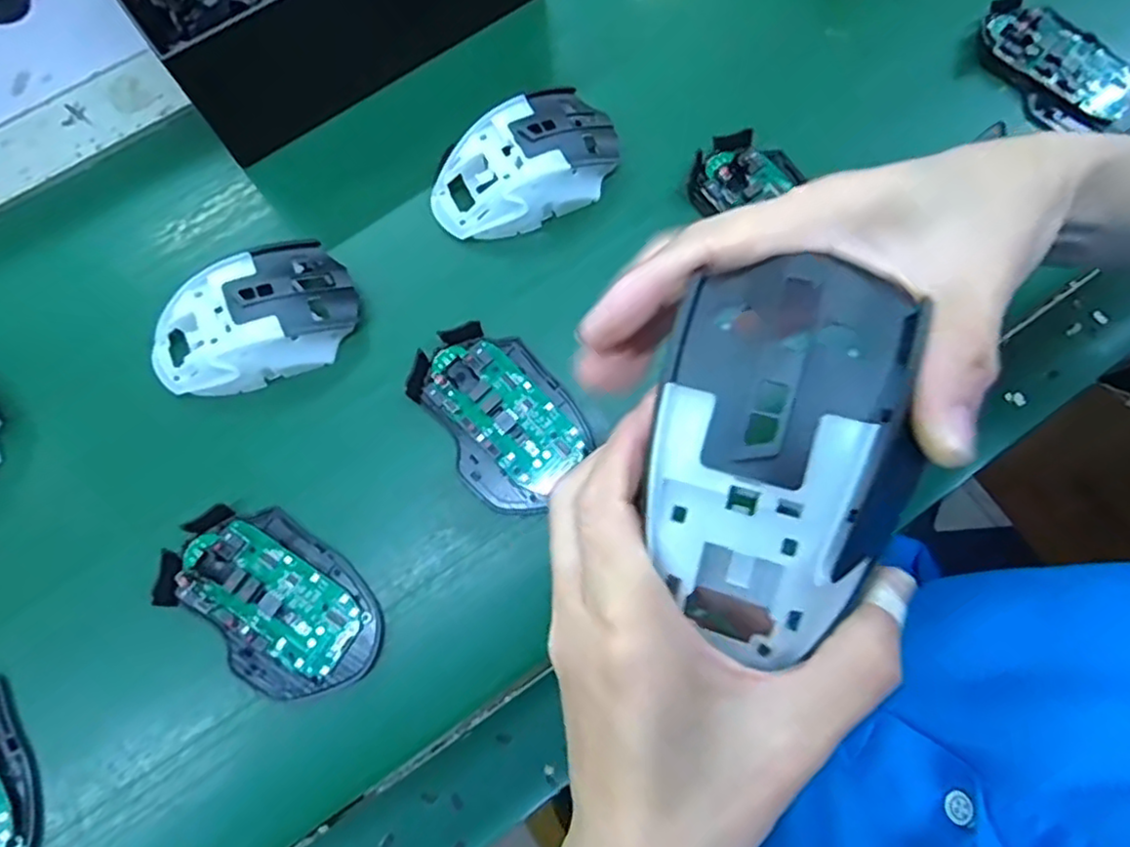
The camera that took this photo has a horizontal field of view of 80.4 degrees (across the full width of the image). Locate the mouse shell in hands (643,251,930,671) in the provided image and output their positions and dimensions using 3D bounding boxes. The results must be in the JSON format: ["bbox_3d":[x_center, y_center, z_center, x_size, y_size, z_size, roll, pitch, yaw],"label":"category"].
[{"bbox_3d":[0.057,0.008,0.180,0.068,0.038,0.102,16,77,3],"label":"mouse shell in hands"}]

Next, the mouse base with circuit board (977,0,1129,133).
[{"bbox_3d":[0.317,-0.228,0.426,0.114,0.020,0.067,42,79,9],"label":"mouse base with circuit board"}]

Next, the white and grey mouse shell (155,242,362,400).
[{"bbox_3d":[-0.174,-0.056,0.370,0.117,0.037,0.070,-26,82,-9],"label":"white and grey mouse shell"}]

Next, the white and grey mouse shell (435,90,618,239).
[{"bbox_3d":[-0.023,-0.153,0.391,0.113,0.032,0.063,-31,83,-10],"label":"white and grey mouse shell"}]

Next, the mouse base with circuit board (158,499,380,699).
[{"bbox_3d":[-0.150,0.092,0.346,0.112,0.022,0.072,43,80,9],"label":"mouse base with circuit board"}]

